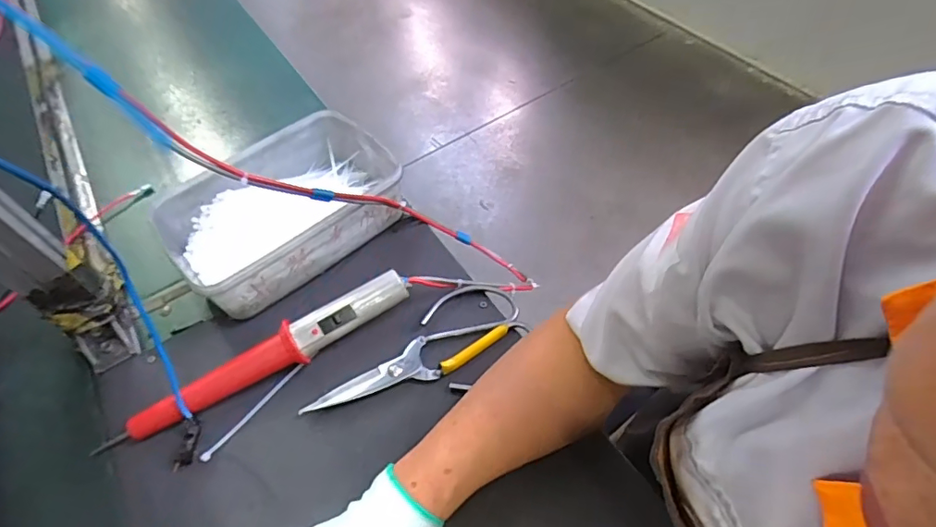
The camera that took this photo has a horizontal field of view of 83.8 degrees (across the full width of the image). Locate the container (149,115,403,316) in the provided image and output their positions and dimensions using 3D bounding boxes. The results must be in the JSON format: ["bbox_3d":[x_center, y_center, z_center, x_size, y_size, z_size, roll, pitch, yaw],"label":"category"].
[{"bbox_3d":[-0.185,-0.055,0.541,0.226,0.073,0.163,-38,59,-25],"label":"container"}]

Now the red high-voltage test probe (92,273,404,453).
[{"bbox_3d":[-0.174,0.086,0.453,0.267,0.042,0.034,-25,55,-16],"label":"red high-voltage test probe"}]

